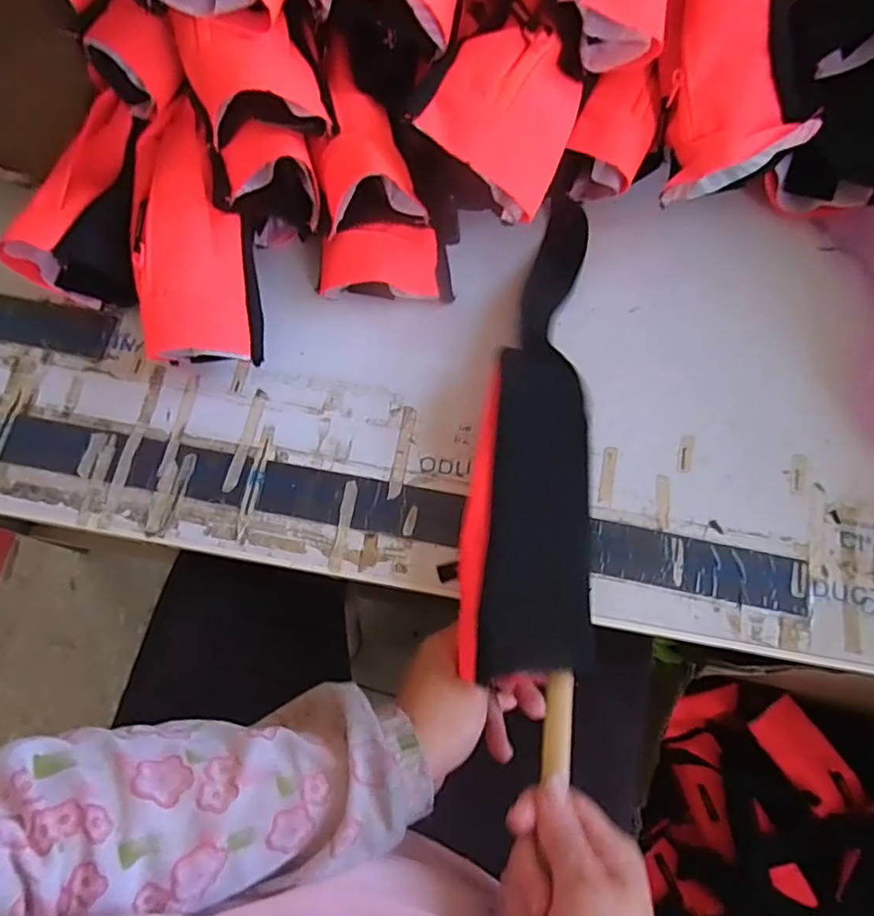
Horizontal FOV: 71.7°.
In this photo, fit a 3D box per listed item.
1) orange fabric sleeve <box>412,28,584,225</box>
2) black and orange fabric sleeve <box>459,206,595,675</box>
[{"bbox_3d":[0.050,-0.237,0.422,0.099,0.035,0.099,34,94,-17],"label":"orange fabric sleeve"},{"bbox_3d":[0.076,-0.034,0.434,0.085,0.034,0.361,8,69,3],"label":"black and orange fabric sleeve"}]

